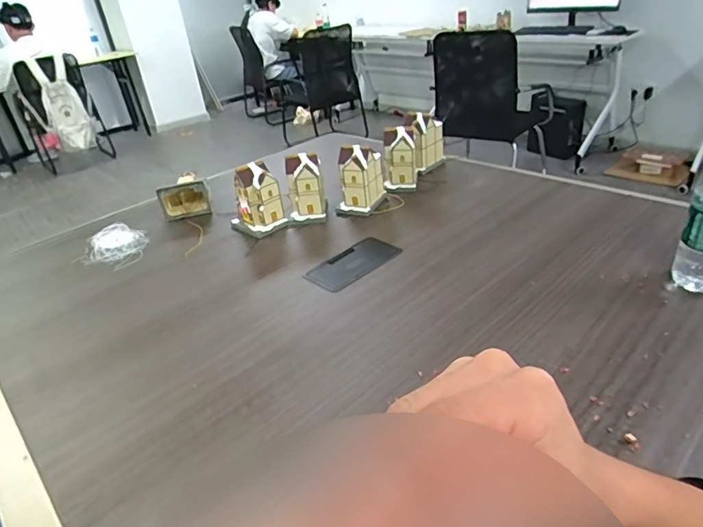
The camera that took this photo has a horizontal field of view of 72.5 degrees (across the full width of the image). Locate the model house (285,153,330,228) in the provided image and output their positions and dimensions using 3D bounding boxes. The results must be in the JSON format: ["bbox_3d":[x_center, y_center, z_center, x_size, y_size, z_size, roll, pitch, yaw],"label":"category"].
[{"bbox_3d":[-0.086,-0.144,0.927,0.069,0.127,0.072,-3,31,3],"label":"model house"}]

